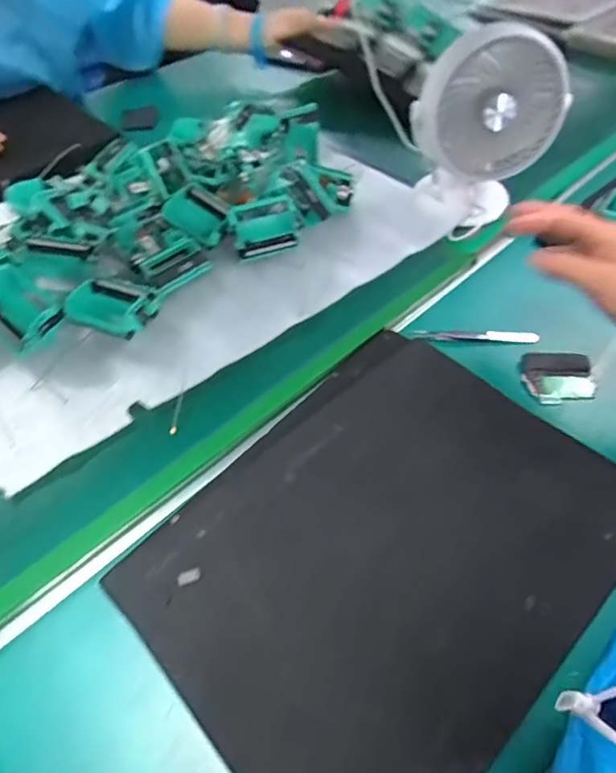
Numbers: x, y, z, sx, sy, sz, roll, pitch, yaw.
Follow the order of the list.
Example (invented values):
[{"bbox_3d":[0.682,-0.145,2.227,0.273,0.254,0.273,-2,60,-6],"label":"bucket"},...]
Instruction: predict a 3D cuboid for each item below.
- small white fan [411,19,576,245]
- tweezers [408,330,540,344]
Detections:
[{"bbox_3d":[0.196,-0.281,0.584,0.150,0.211,0.117,17,53,14],"label":"small white fan"},{"bbox_3d":[0.171,-0.053,0.531,0.130,0.014,0.012,0,51,1],"label":"tweezers"}]

